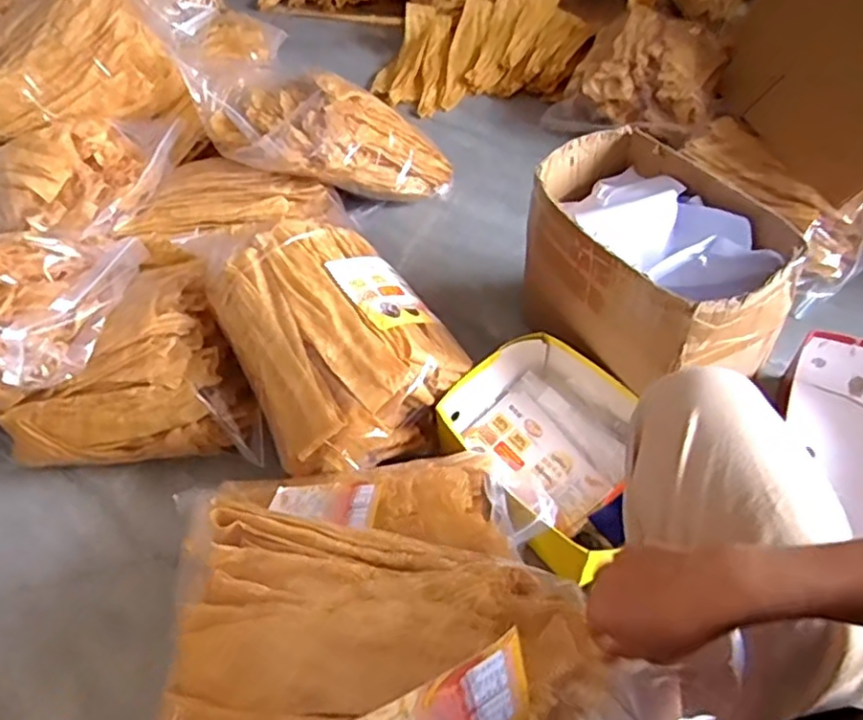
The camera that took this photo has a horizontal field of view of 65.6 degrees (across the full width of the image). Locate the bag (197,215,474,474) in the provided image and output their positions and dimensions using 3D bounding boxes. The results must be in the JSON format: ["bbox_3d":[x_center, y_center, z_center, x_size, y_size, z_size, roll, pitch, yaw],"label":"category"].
[{"bbox_3d":[-0.133,-0.021,0.952,0.288,0.199,0.322,-33,54,-20],"label":"bag"}]

